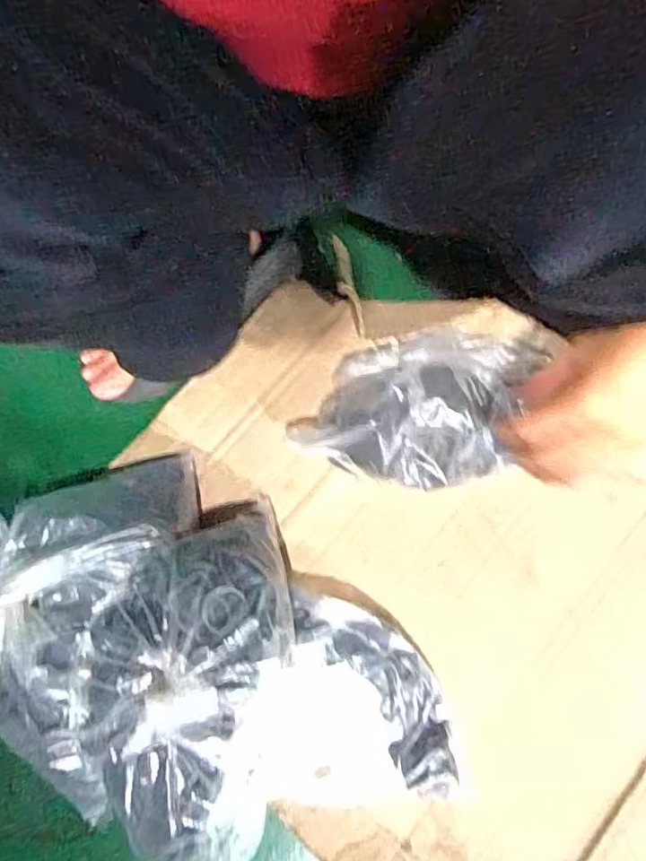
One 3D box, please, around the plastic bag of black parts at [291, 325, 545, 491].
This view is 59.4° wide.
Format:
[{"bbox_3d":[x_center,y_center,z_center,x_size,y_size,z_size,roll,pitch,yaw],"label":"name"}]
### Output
[{"bbox_3d":[0.073,-0.020,0.478,0.185,0.065,0.126,5,68,5],"label":"plastic bag of black parts"}]

